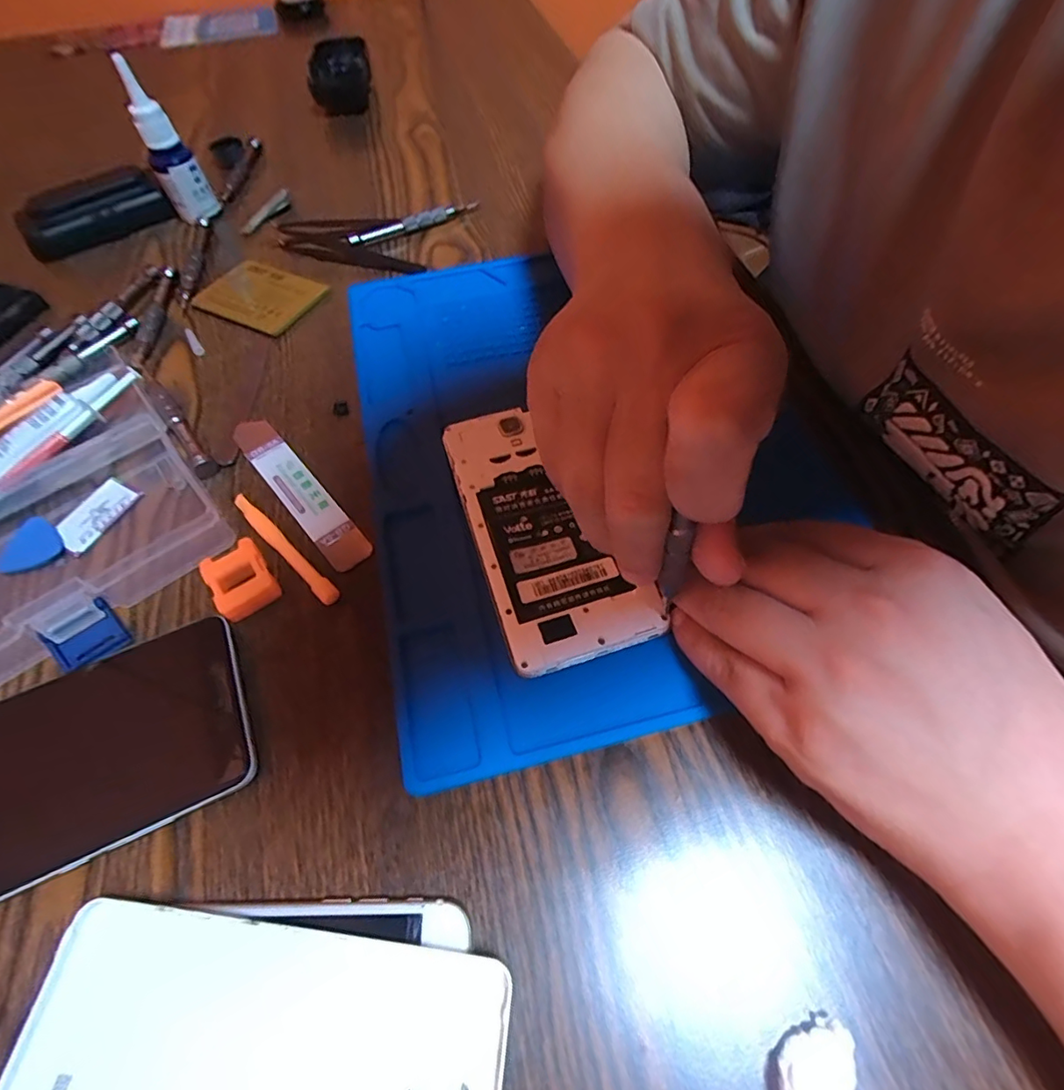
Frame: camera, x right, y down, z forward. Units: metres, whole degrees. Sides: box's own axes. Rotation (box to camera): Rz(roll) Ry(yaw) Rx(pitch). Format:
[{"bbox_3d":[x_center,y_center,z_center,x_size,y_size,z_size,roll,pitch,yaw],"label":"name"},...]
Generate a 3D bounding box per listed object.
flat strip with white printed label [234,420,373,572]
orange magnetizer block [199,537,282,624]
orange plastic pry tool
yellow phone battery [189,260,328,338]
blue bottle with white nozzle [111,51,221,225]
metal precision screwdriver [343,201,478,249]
[{"bbox_3d":[-0.122,-0.031,0.274,0.020,0.004,0.118,-38,65,-18],"label":"flat strip with white printed label"},{"bbox_3d":[-0.133,0.016,0.242,0.025,0.011,0.035,-36,65,-18],"label":"orange magnetizer block"},{"bbox_3d":[-0.120,0.001,0.256,0.082,0.005,0.009,39,68,22],"label":"orange plastic pry tool"},{"bbox_3d":[-0.182,-0.168,0.354,0.072,0.006,0.056,24,63,16],"label":"yellow phone battery"},{"bbox_3d":[-0.264,-0.287,0.379,0.030,0.087,0.032,-29,63,-14],"label":"blue bottle with white nozzle"},{"bbox_3d":[-0.088,-0.237,0.390,0.101,0.010,0.010,-25,62,-12],"label":"metal precision screwdriver"}]

